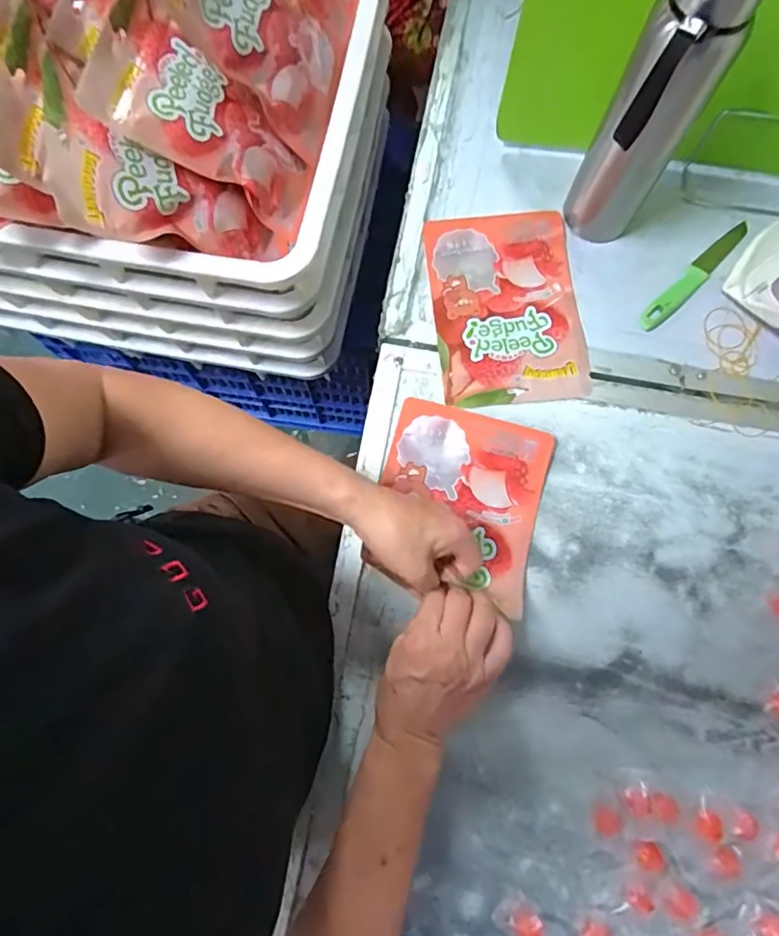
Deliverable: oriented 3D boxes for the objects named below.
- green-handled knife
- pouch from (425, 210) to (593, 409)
[{"bbox_3d":[0.344,-0.216,0.594,0.182,0.006,0.025,-43,80,-10],"label":"green-handled knife"},{"bbox_3d":[0.129,-0.177,0.584,0.157,0.011,0.228,-5,76,-2],"label":"pouch"}]

